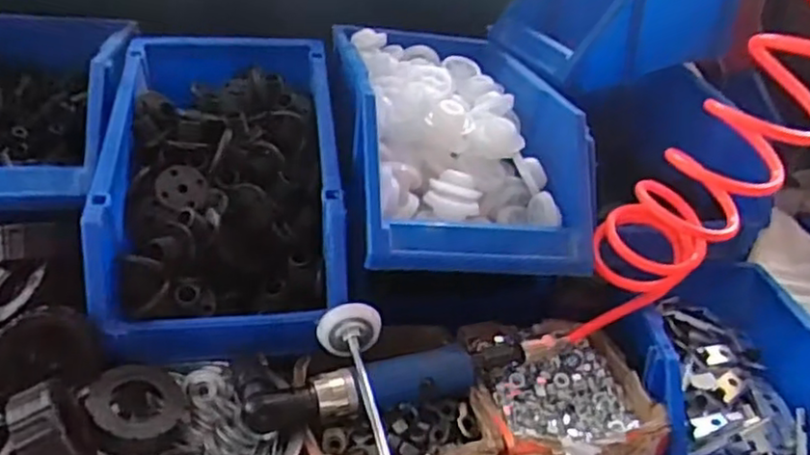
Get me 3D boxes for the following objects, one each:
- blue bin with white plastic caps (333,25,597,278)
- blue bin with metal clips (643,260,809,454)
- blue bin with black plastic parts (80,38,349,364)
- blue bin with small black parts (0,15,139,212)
[{"bbox_3d":[0.047,-0.091,0.681,0.208,0.135,0.335,-1,25,-11],"label":"blue bin with white plastic caps"},{"bbox_3d":[0.272,0.113,0.602,0.149,0.097,0.250,3,24,-1],"label":"blue bin with metal clips"},{"bbox_3d":[-0.168,-0.049,0.651,0.195,0.195,0.320,-1,25,-11],"label":"blue bin with black plastic parts"},{"bbox_3d":[-0.388,-0.126,0.714,0.201,0.133,0.328,-1,25,-10],"label":"blue bin with small black parts"}]

